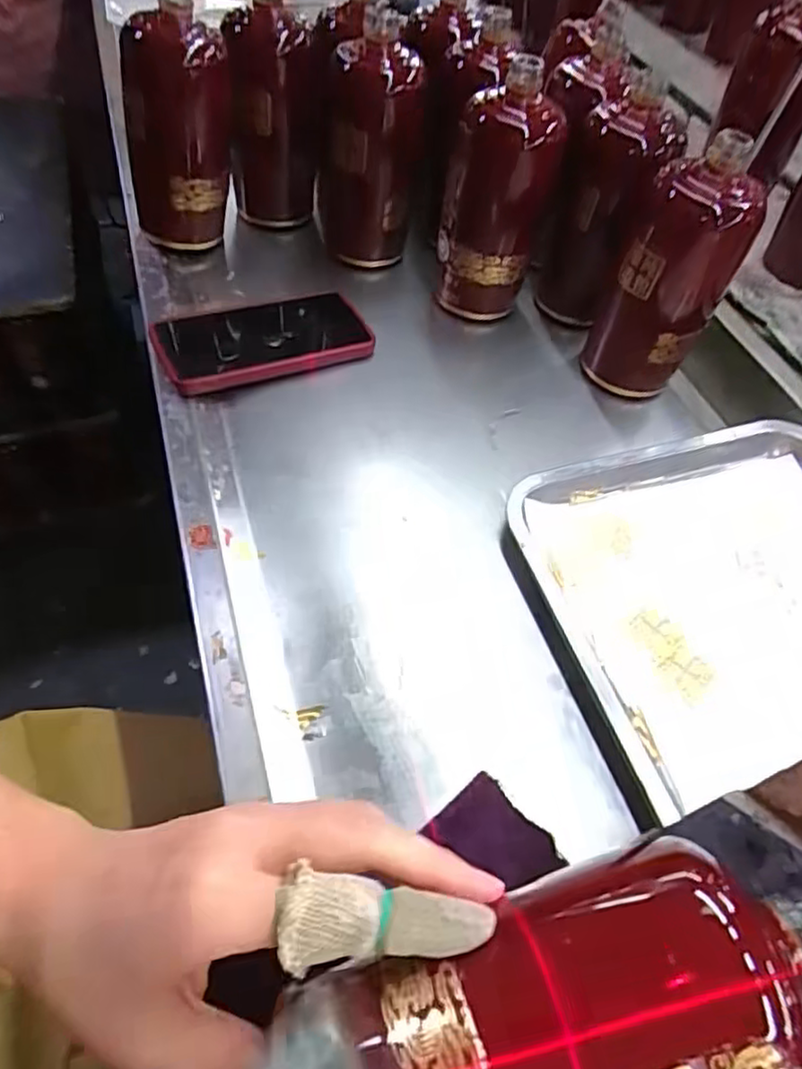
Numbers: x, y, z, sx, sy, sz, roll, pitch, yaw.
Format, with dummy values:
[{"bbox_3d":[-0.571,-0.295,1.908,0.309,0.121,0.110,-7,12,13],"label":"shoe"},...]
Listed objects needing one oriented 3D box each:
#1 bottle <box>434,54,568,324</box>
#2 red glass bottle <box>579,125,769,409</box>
[{"bbox_3d":[0.081,-0.276,0.558,0.078,0.178,0.082,21,54,11],"label":"bottle"},{"bbox_3d":[0.205,-0.194,0.513,0.083,0.186,0.064,22,54,11],"label":"red glass bottle"}]

